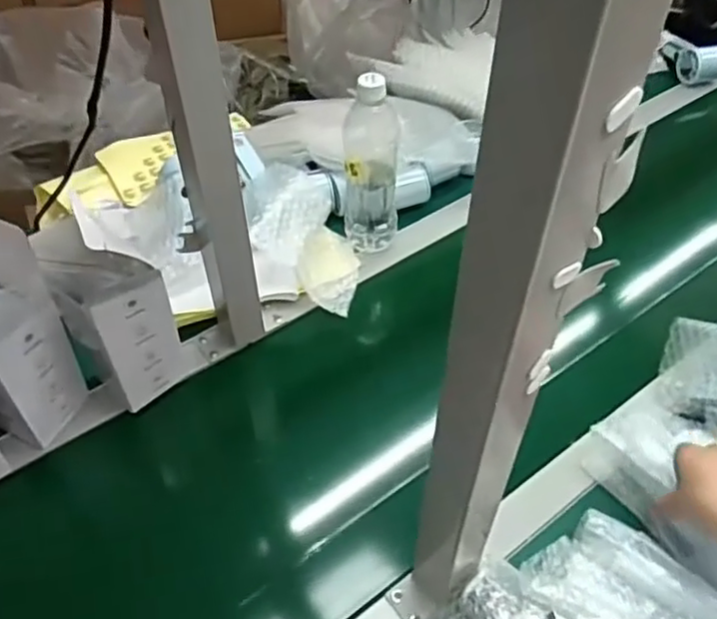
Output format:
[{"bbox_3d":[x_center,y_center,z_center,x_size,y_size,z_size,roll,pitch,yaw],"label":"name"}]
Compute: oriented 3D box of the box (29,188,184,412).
[{"bbox_3d":[-0.231,-0.005,0.629,0.083,0.217,0.084,-30,56,-24],"label":"box"}]

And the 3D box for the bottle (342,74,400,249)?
[{"bbox_3d":[0.013,-0.164,0.779,0.060,0.211,0.057,-13,51,-12],"label":"bottle"}]

